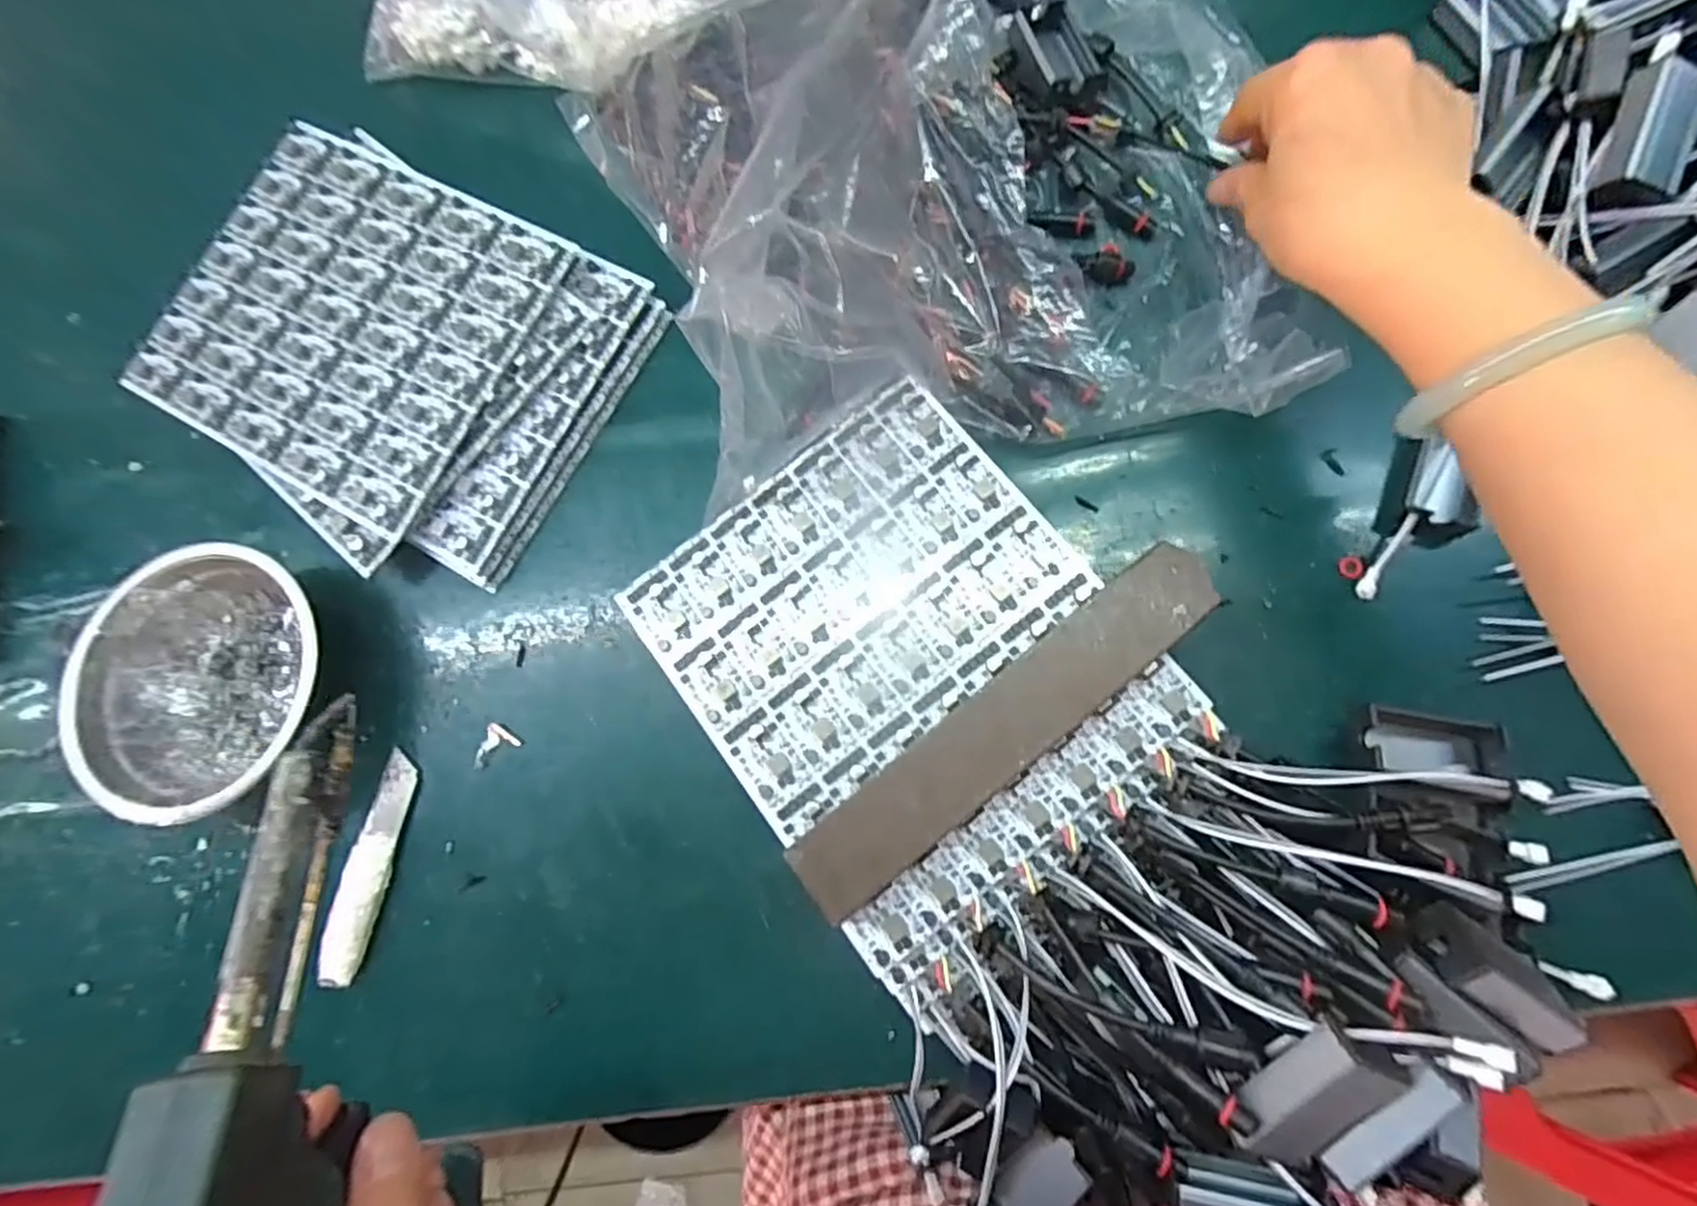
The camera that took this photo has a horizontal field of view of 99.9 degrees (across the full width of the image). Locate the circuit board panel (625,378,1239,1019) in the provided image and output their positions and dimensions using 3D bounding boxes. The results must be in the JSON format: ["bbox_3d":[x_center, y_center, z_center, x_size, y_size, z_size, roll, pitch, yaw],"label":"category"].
[{"bbox_3d":[0.025,0.026,0.313,0.172,0.008,0.208,-38,76,-3],"label":"circuit board panel"}]

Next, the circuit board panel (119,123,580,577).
[{"bbox_3d":[-0.266,-0.145,0.377,0.192,0.007,0.188,31,86,10],"label":"circuit board panel"}]

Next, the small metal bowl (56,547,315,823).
[{"bbox_3d":[-0.313,0.034,0.348,0.117,0.043,0.123,-1,79,5],"label":"small metal bowl"}]

